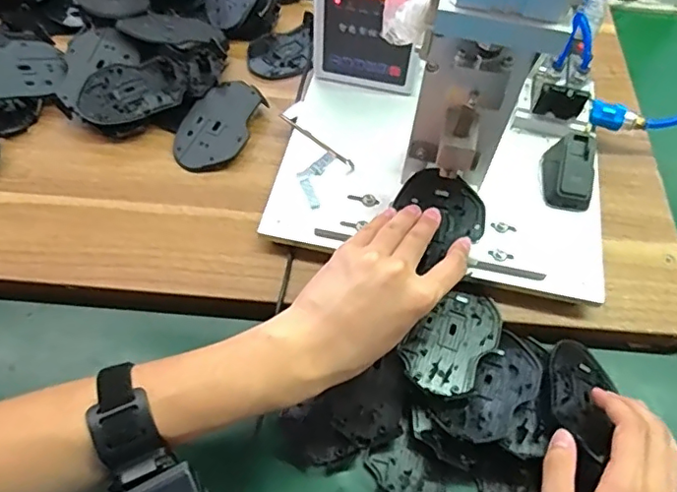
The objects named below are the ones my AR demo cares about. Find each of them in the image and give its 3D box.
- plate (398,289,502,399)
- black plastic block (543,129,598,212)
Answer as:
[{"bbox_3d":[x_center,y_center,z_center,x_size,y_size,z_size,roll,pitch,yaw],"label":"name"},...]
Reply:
[{"bbox_3d":[0.098,0.078,0.469,0.060,0.009,0.101,37,64,17],"label":"plate"},{"bbox_3d":[0.215,-0.071,0.521,0.040,0.033,0.067,8,59,2],"label":"black plastic block"}]

